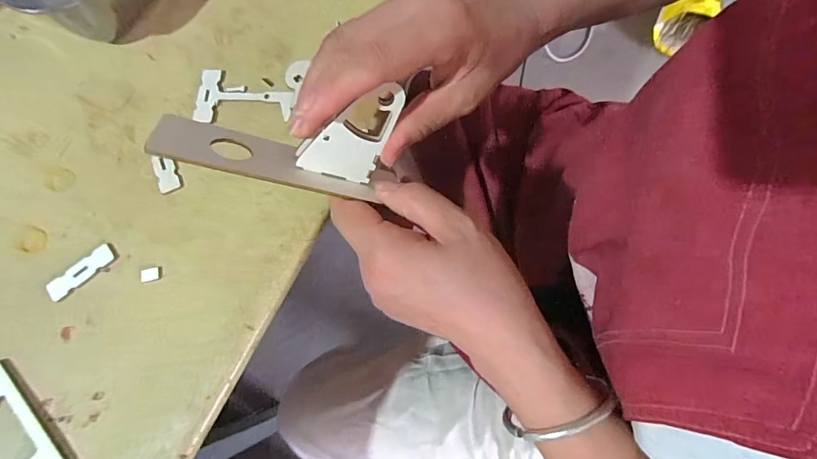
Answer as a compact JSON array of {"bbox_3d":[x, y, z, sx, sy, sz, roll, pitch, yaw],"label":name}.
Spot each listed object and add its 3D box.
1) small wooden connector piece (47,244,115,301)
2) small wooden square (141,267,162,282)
[{"bbox_3d":[-0.238,0.031,0.308,0.050,0.004,0.016,-40,75,-9],"label":"small wooden connector piece"},{"bbox_3d":[-0.184,0.032,0.303,0.013,0.004,0.010,-14,73,-2],"label":"small wooden square"}]

